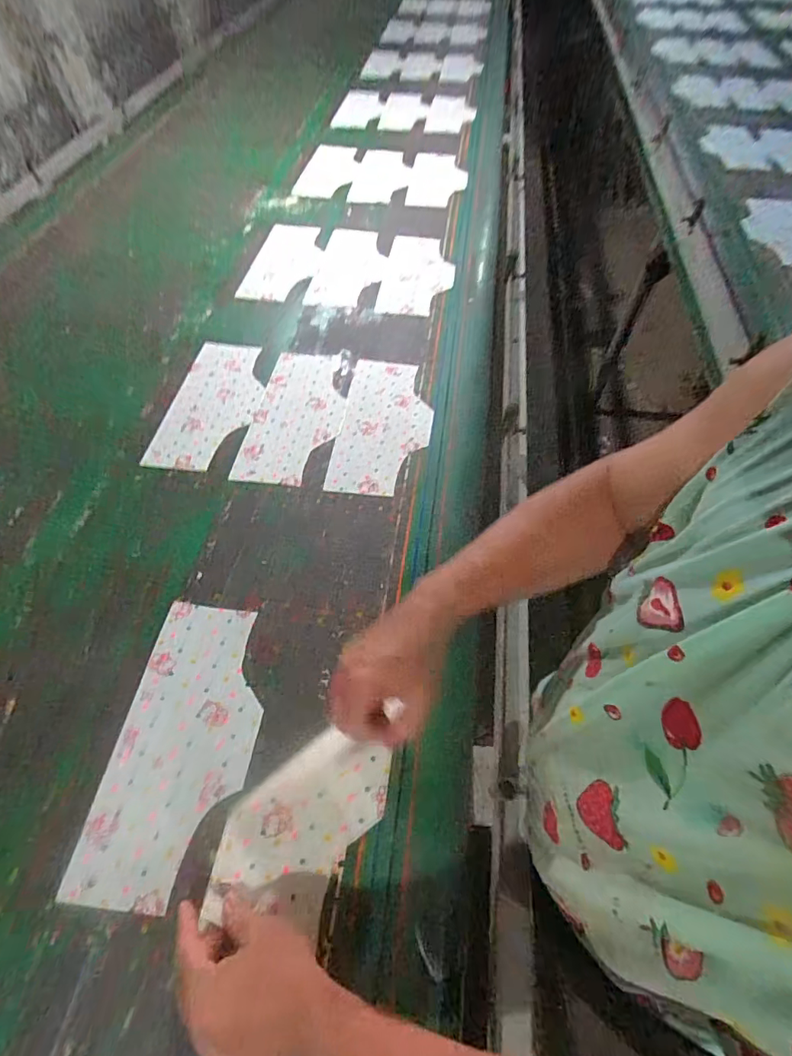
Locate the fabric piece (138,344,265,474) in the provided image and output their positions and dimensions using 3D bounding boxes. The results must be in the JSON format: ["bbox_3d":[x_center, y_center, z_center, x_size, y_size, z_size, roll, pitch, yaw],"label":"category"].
[{"bbox_3d":[-0.314,-0.224,0.834,0.143,0.011,0.298,9,57,6],"label":"fabric piece"}]

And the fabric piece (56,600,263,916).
[{"bbox_3d":[-0.235,0.232,0.537,0.150,0.004,0.306,5,57,3],"label":"fabric piece"}]

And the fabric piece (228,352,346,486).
[{"bbox_3d":[-0.167,-0.197,0.821,0.148,0.005,0.306,7,57,4],"label":"fabric piece"}]

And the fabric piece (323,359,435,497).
[{"bbox_3d":[-0.017,-0.179,0.814,0.149,0.011,0.306,7,55,2],"label":"fabric piece"}]

